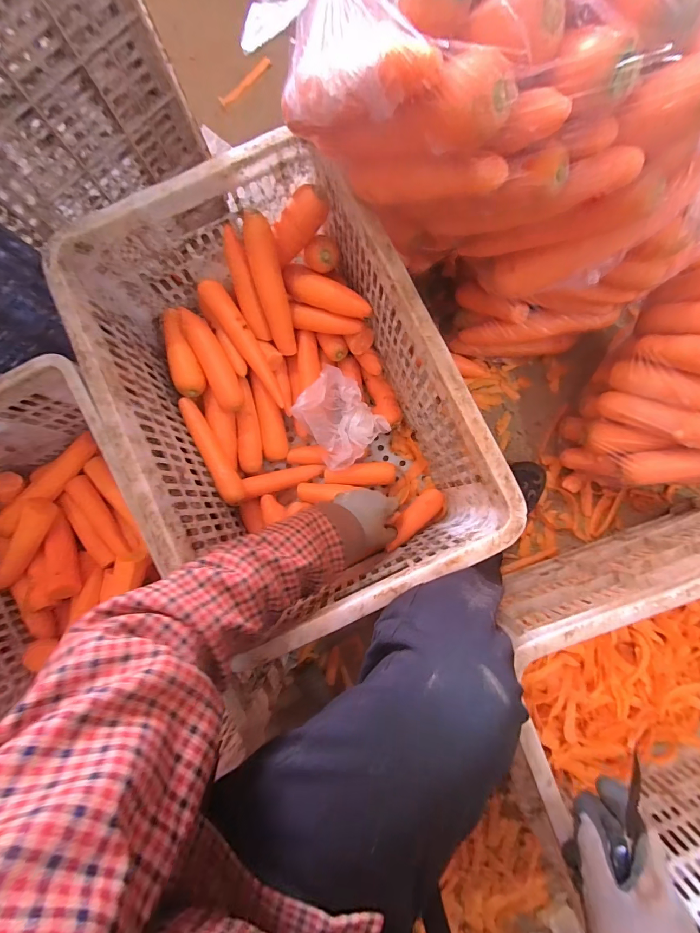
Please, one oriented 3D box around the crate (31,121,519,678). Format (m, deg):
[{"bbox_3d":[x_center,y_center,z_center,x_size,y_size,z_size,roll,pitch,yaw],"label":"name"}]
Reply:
[{"bbox_3d":[-0.084,-0.080,0.528,0.359,0.259,0.511,-26,86,-1],"label":"crate"}]

